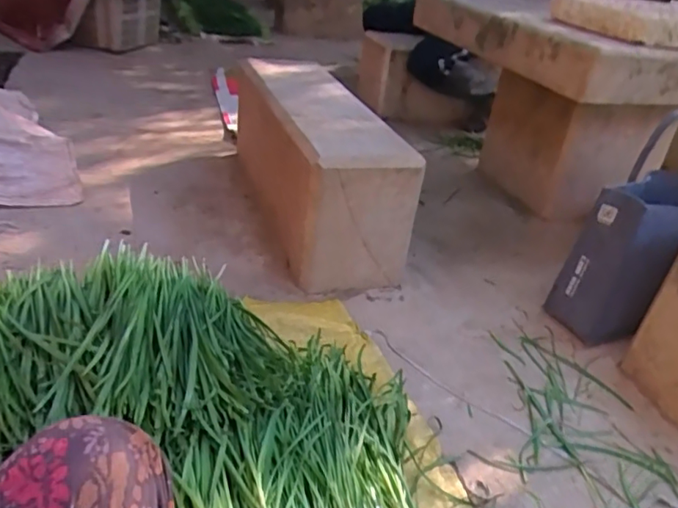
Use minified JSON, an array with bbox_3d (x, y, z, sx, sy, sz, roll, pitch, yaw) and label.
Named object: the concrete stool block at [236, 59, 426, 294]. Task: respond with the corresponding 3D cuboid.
[{"bbox_3d":[-0.067,-0.206,1.330,0.232,0.323,0.615,-6,35,-22],"label":"concrete stool block"}]

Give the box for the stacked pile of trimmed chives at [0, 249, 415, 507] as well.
[{"bbox_3d":[-0.283,0.233,0.775,0.852,0.182,0.557,-6,35,-22],"label":"stacked pile of trimmed chives"}]

